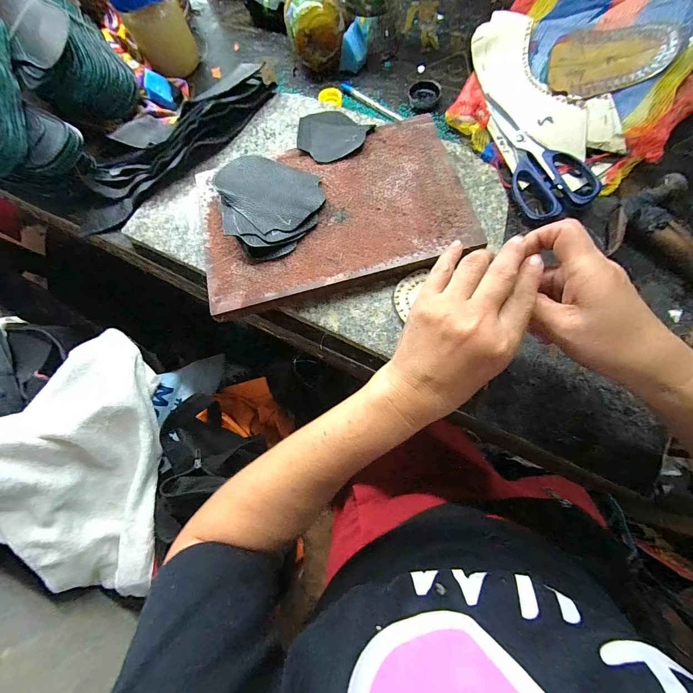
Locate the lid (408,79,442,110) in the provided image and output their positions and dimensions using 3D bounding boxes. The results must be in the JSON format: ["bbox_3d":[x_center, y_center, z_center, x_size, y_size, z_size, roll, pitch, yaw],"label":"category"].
[{"bbox_3d":[0.104,-0.335,0.428,0.039,0.012,0.035,-10,73,1],"label":"lid"}]

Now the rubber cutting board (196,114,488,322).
[{"bbox_3d":[-0.016,-0.143,0.346,0.275,0.014,0.177,-14,74,0],"label":"rubber cutting board"}]

